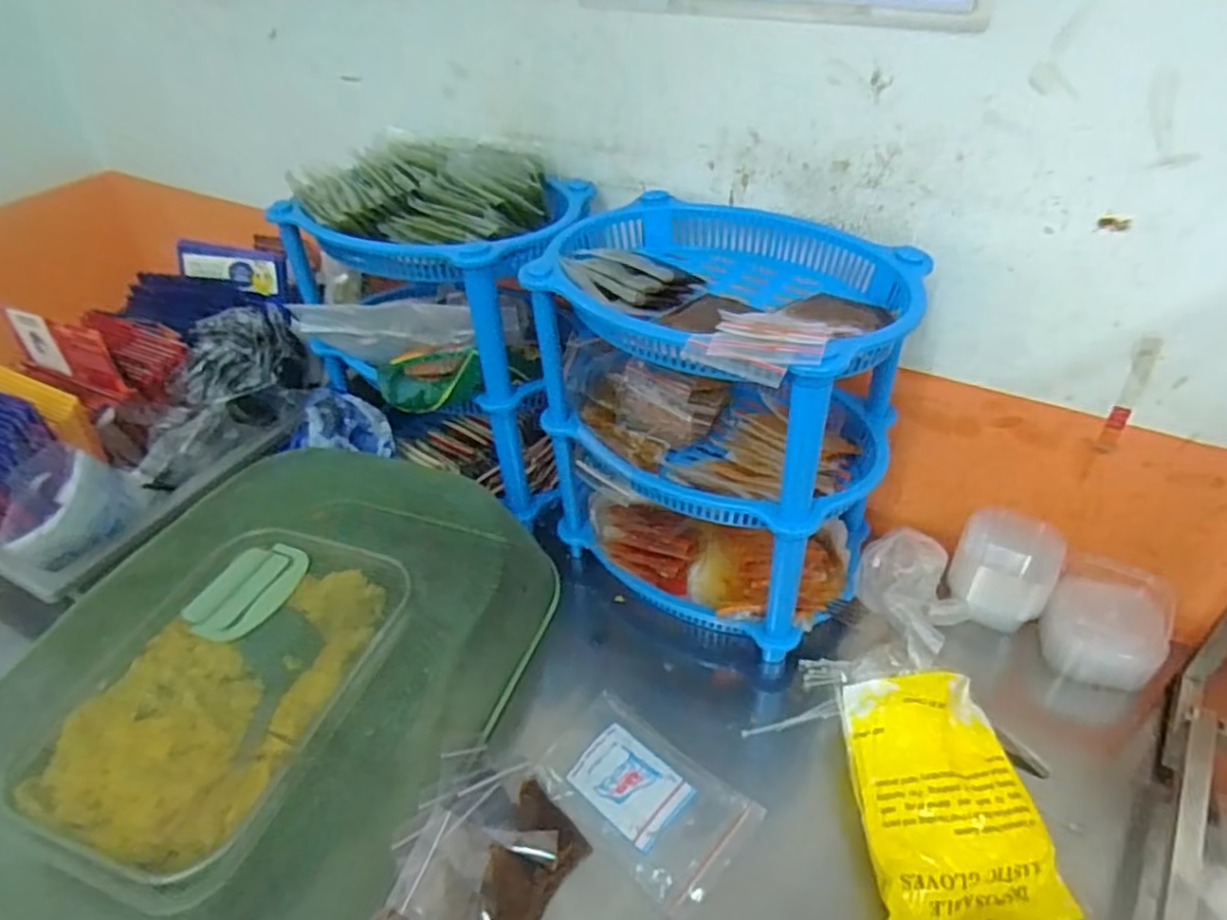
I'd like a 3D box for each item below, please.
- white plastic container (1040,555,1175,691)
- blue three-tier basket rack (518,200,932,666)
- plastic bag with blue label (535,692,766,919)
[{"bbox_3d":[0.409,0.135,0.611,0.086,0.069,0.070,20,45,27],"label":"white plastic container"},{"bbox_3d":[0.084,-0.027,0.638,0.282,0.307,0.192,25,48,31],"label":"blue three-tier basket rack"},{"bbox_3d":[0.022,0.248,0.551,0.149,0.020,0.095,29,50,34],"label":"plastic bag with blue label"}]

